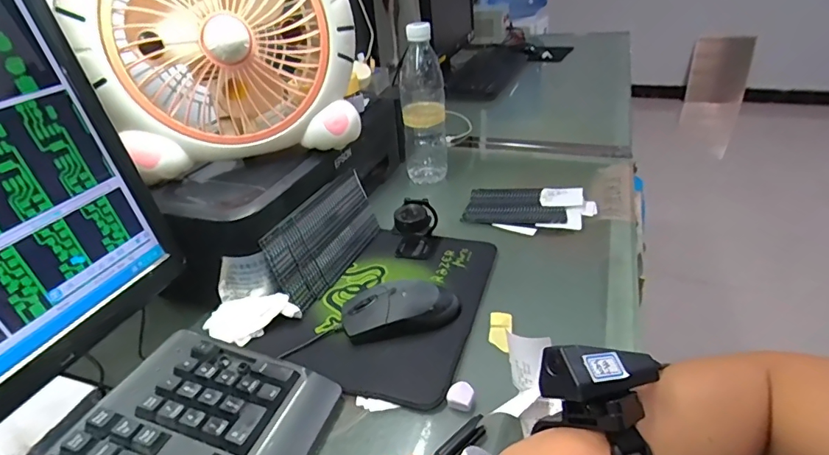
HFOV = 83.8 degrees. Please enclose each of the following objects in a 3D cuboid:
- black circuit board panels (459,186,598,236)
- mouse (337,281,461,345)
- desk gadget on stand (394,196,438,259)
[{"bbox_3d":[0.152,-0.029,0.625,0.162,0.021,0.105,10,34,23],"label":"black circuit board panels"},{"bbox_3d":[-0.012,0.078,0.447,0.115,0.037,0.052,-10,31,-10],"label":"mouse"},{"bbox_3d":[0.002,-0.001,0.559,0.050,0.056,0.060,-1,31,6],"label":"desk gadget on stand"}]

